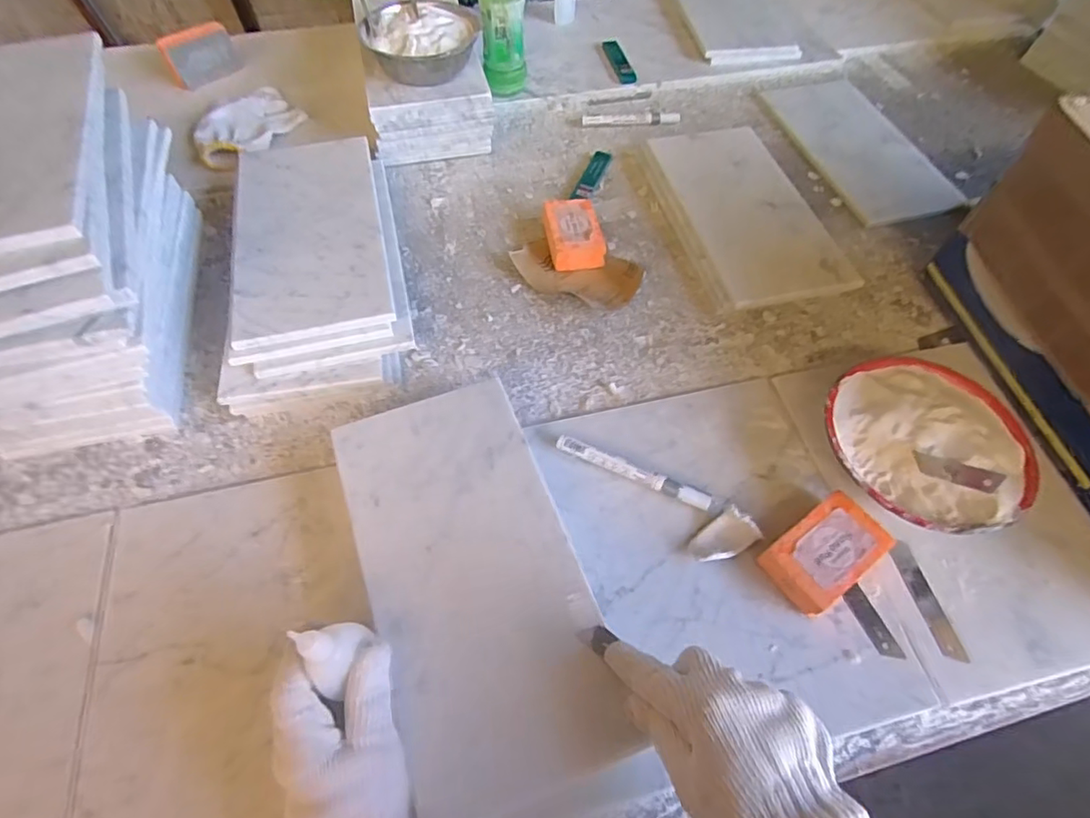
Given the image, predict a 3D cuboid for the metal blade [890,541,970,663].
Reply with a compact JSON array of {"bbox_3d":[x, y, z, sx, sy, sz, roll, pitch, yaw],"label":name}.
[{"bbox_3d":[0.315,0.157,0.469,0.020,0.004,0.096,-9,57,-6],"label":"metal blade"}]

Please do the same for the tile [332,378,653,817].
[{"bbox_3d":[-0.055,0.114,0.418,0.146,0.014,0.298,-18,61,-11],"label":"tile"}]

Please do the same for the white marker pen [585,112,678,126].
[{"bbox_3d":[0.125,-0.419,0.820,0.139,0.013,0.013,-2,56,-1],"label":"white marker pen"}]

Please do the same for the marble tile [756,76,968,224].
[{"bbox_3d":[0.437,-0.386,0.802,0.159,0.013,0.339,-11,57,-7],"label":"marble tile"}]

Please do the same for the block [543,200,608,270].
[{"bbox_3d":[0.033,-0.208,0.677,0.063,0.033,0.101,-9,57,-5],"label":"block"}]

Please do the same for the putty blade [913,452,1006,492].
[{"bbox_3d":[0.327,0.051,0.448,0.011,0.073,0.020,-16,101,-10],"label":"putty blade"}]

